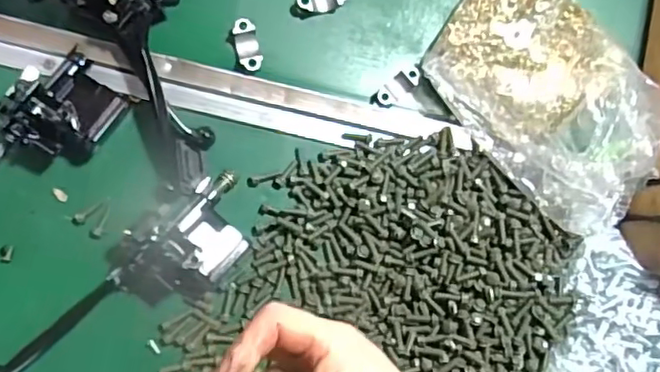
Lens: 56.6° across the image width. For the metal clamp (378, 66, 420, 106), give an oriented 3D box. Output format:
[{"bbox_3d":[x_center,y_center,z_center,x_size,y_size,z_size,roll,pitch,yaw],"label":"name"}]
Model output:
[{"bbox_3d":[0.059,-0.084,0.520,0.043,0.009,0.019,-40,94,-6],"label":"metal clamp"}]

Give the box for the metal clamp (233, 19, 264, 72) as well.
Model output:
[{"bbox_3d":[-0.069,-0.117,0.511,0.019,0.015,0.043,-14,90,-7],"label":"metal clamp"}]

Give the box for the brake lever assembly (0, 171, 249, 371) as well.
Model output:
[{"bbox_3d":[-0.156,0.085,0.468,0.237,0.050,0.070,-38,88,-6],"label":"brake lever assembly"}]

